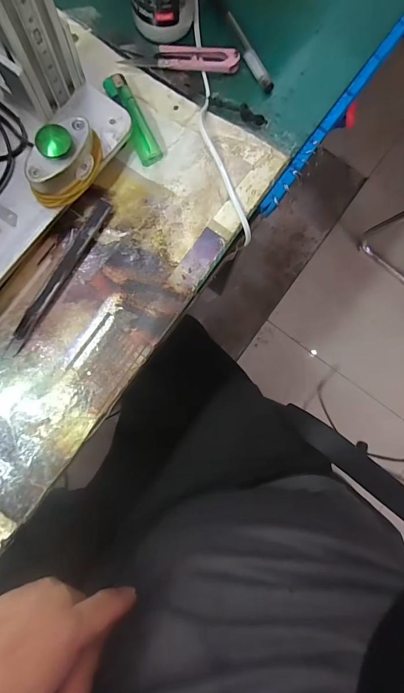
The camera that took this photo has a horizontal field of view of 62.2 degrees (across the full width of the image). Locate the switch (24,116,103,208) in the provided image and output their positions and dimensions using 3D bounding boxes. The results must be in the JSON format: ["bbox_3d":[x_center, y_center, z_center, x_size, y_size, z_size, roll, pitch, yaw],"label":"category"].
[{"bbox_3d":[-0.098,-0.131,0.238,0.030,0.030,0.061,32,82,0],"label":"switch"}]

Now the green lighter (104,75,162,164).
[{"bbox_3d":[-0.057,-0.187,0.276,0.018,0.007,0.079,-26,86,-7],"label":"green lighter"}]

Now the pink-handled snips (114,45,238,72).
[{"bbox_3d":[-0.018,-0.246,0.284,0.098,0.011,0.023,3,83,-4],"label":"pink-handled snips"}]

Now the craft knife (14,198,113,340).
[{"bbox_3d":[-0.107,-0.060,0.261,0.012,0.010,0.123,30,82,0],"label":"craft knife"}]

